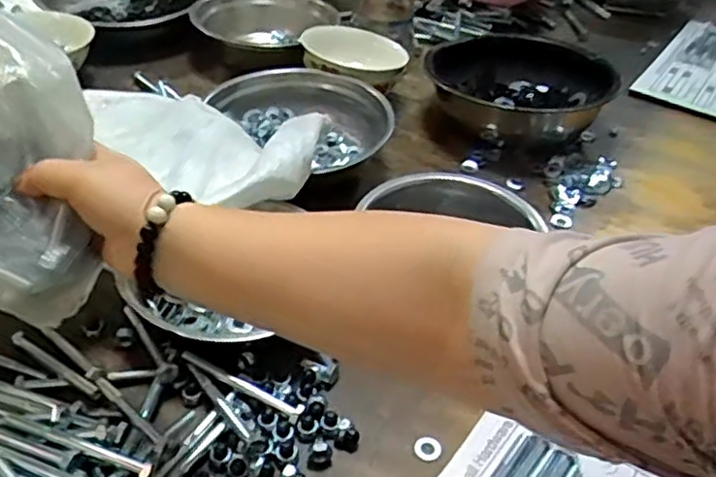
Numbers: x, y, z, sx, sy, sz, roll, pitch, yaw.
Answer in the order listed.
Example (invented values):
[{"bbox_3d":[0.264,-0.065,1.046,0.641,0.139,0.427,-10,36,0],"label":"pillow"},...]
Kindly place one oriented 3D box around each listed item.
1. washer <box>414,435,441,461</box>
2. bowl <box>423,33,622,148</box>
[{"bbox_3d":[0.052,0.157,0.513,0.022,0.005,0.021,29,57,33],"label":"washer"},{"bbox_3d":[0.209,-0.194,0.883,0.241,0.062,0.213,8,39,3],"label":"bowl"}]

